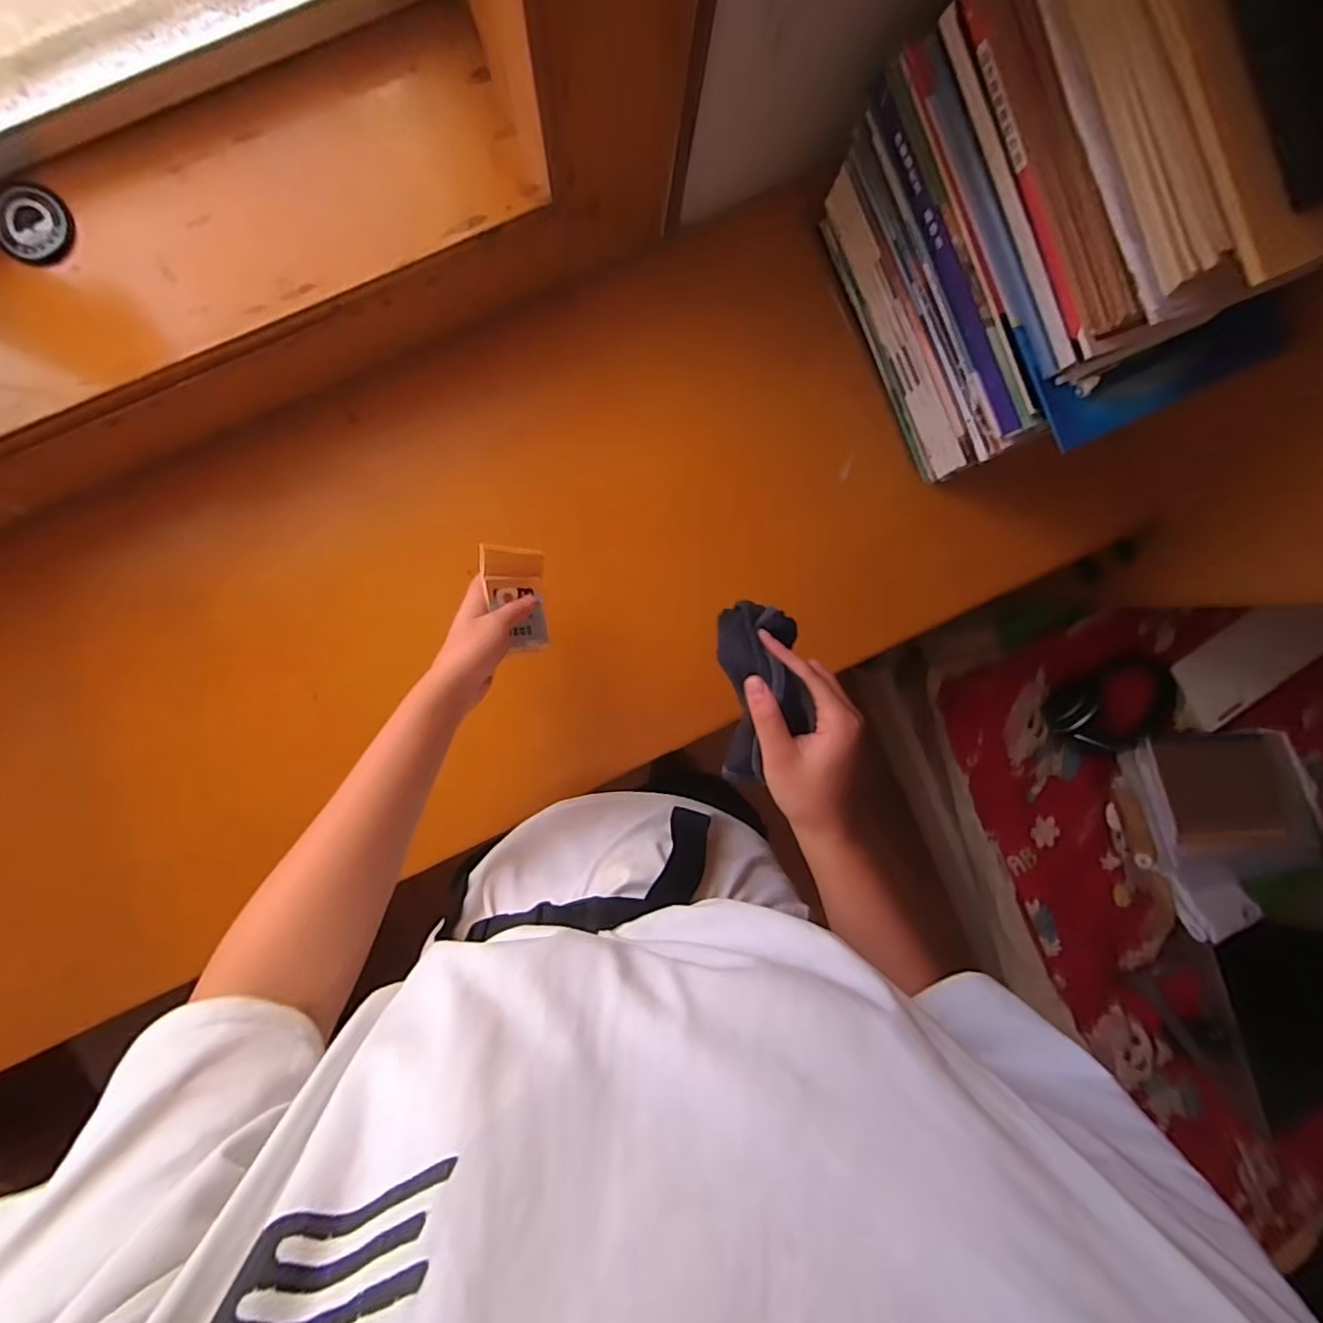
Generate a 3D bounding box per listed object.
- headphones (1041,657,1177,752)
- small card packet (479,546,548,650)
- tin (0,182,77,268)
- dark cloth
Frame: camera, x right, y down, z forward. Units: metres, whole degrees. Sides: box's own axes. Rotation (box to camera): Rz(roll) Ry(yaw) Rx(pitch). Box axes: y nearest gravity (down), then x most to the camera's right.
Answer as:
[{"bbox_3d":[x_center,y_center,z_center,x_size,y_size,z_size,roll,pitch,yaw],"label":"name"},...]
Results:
[{"bbox_3d":[0.717,0.072,0.927,0.207,0.060,0.144,-22,96,-2],"label":"headphones"},{"bbox_3d":[-0.125,-0.055,0.523,0.009,0.067,0.092,-11,84,35],"label":"small card packet"},{"bbox_3d":[-0.494,-0.344,0.473,0.049,0.016,0.057,24,93,-6],"label":"tin"},{"bbox_3d":[0.070,0.023,0.413,0.057,0.049,0.127,-2,92,-4],"label":"dark cloth"}]

